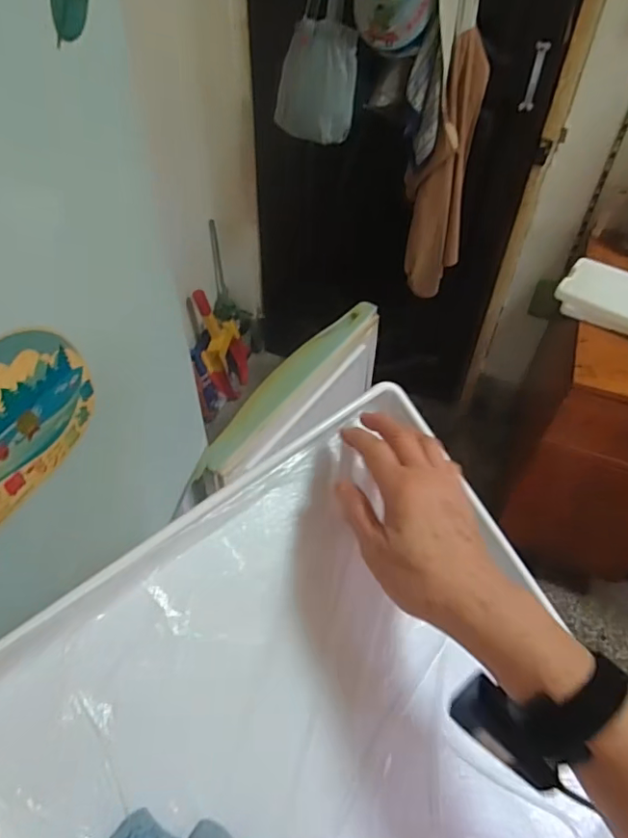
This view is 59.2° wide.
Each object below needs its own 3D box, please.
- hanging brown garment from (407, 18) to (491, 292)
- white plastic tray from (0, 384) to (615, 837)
[{"bbox_3d":[0.336,-0.617,1.473,0.163,0.627,0.069,7,48,4],"label":"hanging brown garment"},{"bbox_3d":[0.029,0.241,0.373,0.384,0.052,0.423,-32,85,-28],"label":"white plastic tray"}]

